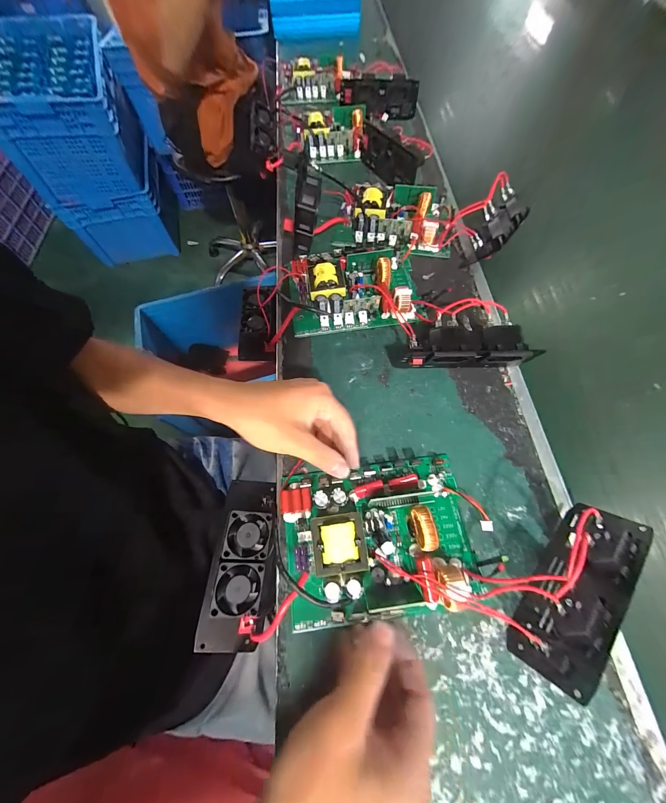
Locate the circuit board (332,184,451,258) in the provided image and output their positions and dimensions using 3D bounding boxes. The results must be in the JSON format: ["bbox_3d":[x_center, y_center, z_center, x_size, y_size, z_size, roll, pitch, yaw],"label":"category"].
[{"bbox_3d":[0.090,-0.267,0.412,0.167,0.040,0.127,11,67,6],"label":"circuit board"}]

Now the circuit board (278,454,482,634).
[{"bbox_3d":[0.041,0.118,0.251,0.178,0.037,0.131,-6,67,-2],"label":"circuit board"}]

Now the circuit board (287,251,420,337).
[{"bbox_3d":[0.026,-0.152,0.366,0.166,0.037,0.122,-3,67,0],"label":"circuit board"}]

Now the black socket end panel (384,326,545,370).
[{"bbox_3d":[0.138,-0.059,0.311,0.142,0.061,0.051,2,67,2],"label":"black socket end panel"}]

